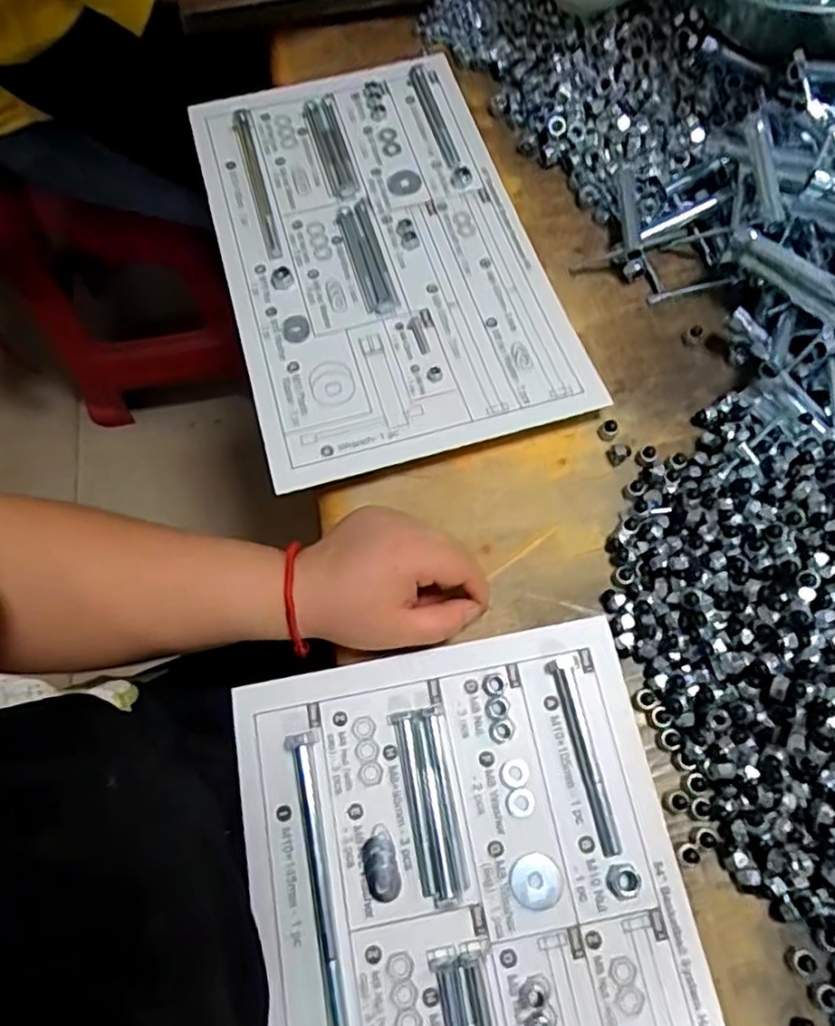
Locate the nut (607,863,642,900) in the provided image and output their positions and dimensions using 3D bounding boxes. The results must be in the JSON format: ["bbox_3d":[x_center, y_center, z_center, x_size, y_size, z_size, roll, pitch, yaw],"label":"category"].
[{"bbox_3d":[0.114,0.204,0.369,0.018,0.010,0.017,0,69,0],"label":"nut"}]

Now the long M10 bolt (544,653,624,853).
[{"bbox_3d":[0.102,0.143,0.399,0.016,0.012,0.112,-14,69,-6],"label":"long M10 bolt"}]

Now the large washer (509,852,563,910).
[{"bbox_3d":[0.068,0.208,0.376,0.028,0.004,0.028,0,69,0],"label":"large washer"}]

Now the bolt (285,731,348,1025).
[{"bbox_3d":[-0.055,0.203,0.376,0.014,0.011,0.151,-12,69,-5],"label":"bolt"}]

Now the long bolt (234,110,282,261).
[{"bbox_3d":[-0.134,-0.276,0.548,0.013,0.012,0.155,-14,69,-6],"label":"long bolt"}]

